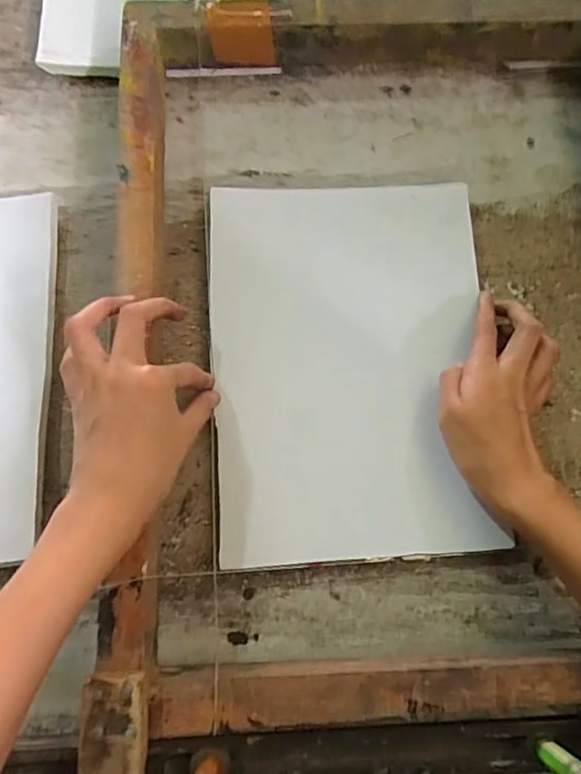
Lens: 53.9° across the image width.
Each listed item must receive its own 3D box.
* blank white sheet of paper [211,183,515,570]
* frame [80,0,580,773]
[{"bbox_3d":[0.042,-0.019,0.405,0.187,0.010,0.267,-2,76,-2],"label":"blank white sheet of paper"},{"bbox_3d":[0.084,-0.043,0.394,0.399,0.066,0.529,-2,74,-2],"label":"frame"}]

